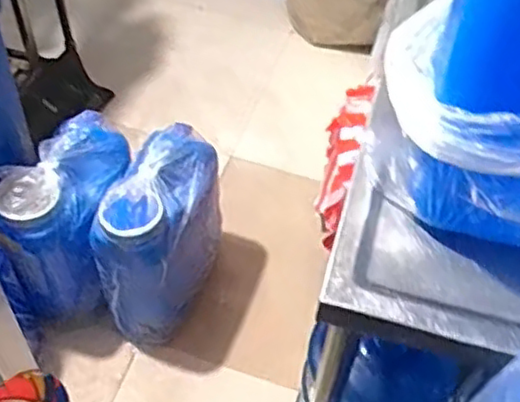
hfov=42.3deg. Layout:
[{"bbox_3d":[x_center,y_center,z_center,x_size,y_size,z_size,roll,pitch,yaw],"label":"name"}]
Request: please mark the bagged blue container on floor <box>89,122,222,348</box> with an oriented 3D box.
[{"bbox_3d":[-0.210,0.090,1.461,0.209,0.449,0.294,10,52,2],"label":"bagged blue container on floor"}]

